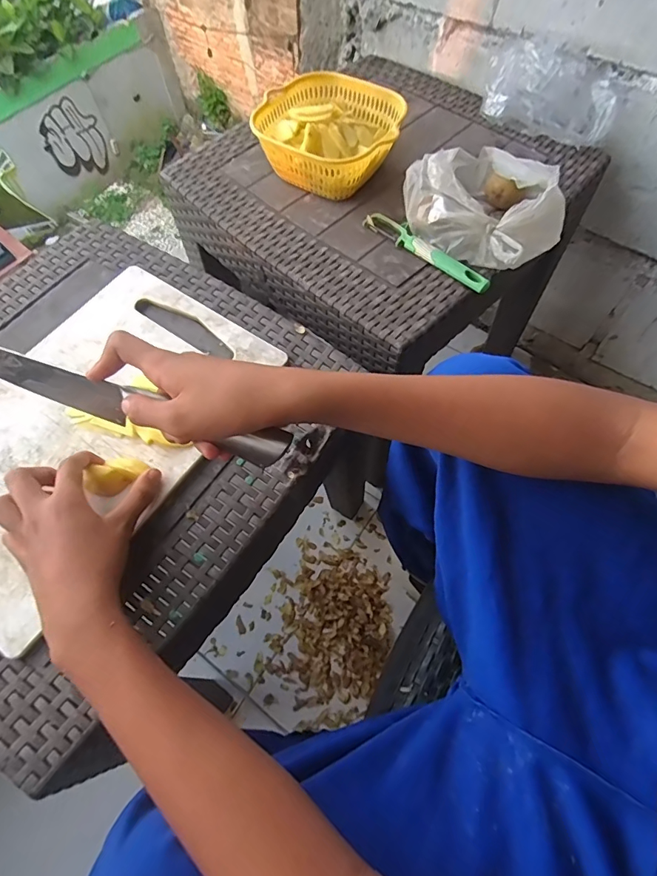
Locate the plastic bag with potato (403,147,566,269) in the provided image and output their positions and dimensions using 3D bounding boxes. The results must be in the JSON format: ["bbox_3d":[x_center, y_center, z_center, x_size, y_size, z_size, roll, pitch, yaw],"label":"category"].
[{"bbox_3d":[0.180,-0.275,0.513,0.175,0.079,0.120,32,69,16],"label":"plastic bag with potato"}]

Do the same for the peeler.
[{"bbox_3d":[0.117,-0.224,0.527,0.174,0.014,0.028,38,71,19],"label":"peeler"}]

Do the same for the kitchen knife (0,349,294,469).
[{"bbox_3d":[-0.180,-0.031,0.349,0.314,0.043,0.024,17,65,7],"label":"kitchen knife"}]

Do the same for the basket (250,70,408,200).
[{"bbox_3d":[0.004,-0.386,0.579,0.169,0.073,0.164,-1,64,2],"label":"basket"}]

